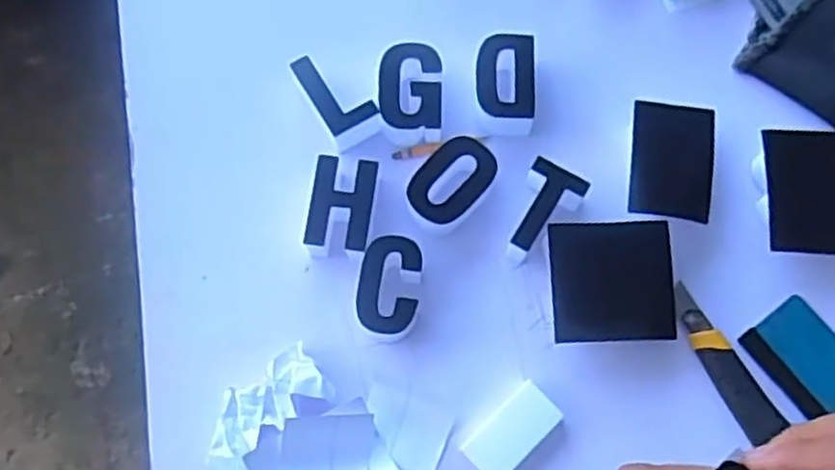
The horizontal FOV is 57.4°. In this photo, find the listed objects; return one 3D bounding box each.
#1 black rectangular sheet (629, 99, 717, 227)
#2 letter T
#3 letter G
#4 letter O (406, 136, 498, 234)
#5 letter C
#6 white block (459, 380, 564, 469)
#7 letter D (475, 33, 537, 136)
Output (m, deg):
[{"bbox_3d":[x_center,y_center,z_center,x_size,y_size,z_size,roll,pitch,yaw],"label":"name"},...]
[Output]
[{"bbox_3d":[0.227,-0.065,0.675,0.071,0.007,0.102,7,80,-1],"label":"black rectangular sheet"},{"bbox_3d":[0.108,-0.020,0.678,0.054,0.037,0.088,34,79,8],"label":"letter T"},{"bbox_3d":[-0.006,-0.132,0.709,0.059,0.039,0.086,0,77,0],"label":"letter G"},{"bbox_3d":[0.029,-0.045,0.670,0.055,0.031,0.083,41,78,10],"label":"letter O"},{"bbox_3d":[-0.023,0.047,0.654,0.052,0.039,0.087,6,77,2],"label":"letter C"},{"bbox_3d":[0.079,0.165,0.633,0.080,0.018,0.045,-42,76,-12],"label":"white block"},{"bbox_3d":[0.081,-0.140,0.704,0.055,0.043,0.087,-1,77,0],"label":"letter D"}]

